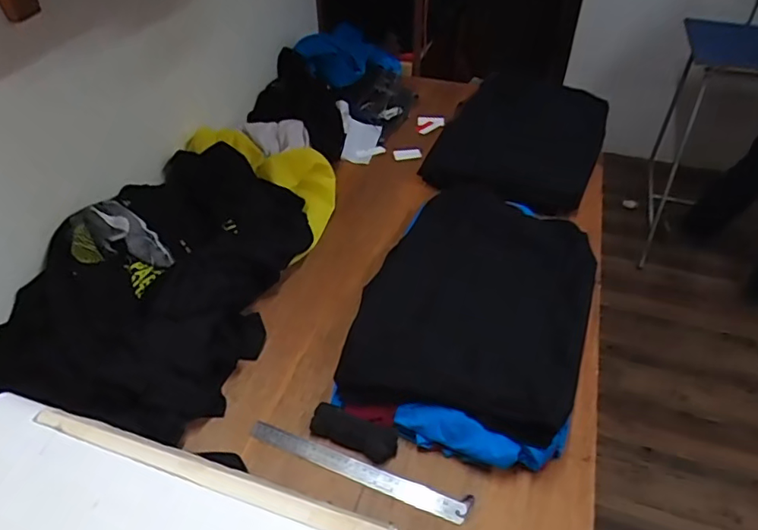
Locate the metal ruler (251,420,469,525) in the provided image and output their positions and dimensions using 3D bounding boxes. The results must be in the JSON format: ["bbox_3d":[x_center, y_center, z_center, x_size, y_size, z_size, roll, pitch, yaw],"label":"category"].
[{"bbox_3d":[-0.034,0.286,0.772,0.319,0.006,0.029,17,54,16],"label":"metal ruler"}]

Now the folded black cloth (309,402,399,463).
[{"bbox_3d":[-0.034,0.241,0.799,0.125,0.032,0.050,17,45,16],"label":"folded black cloth"}]

